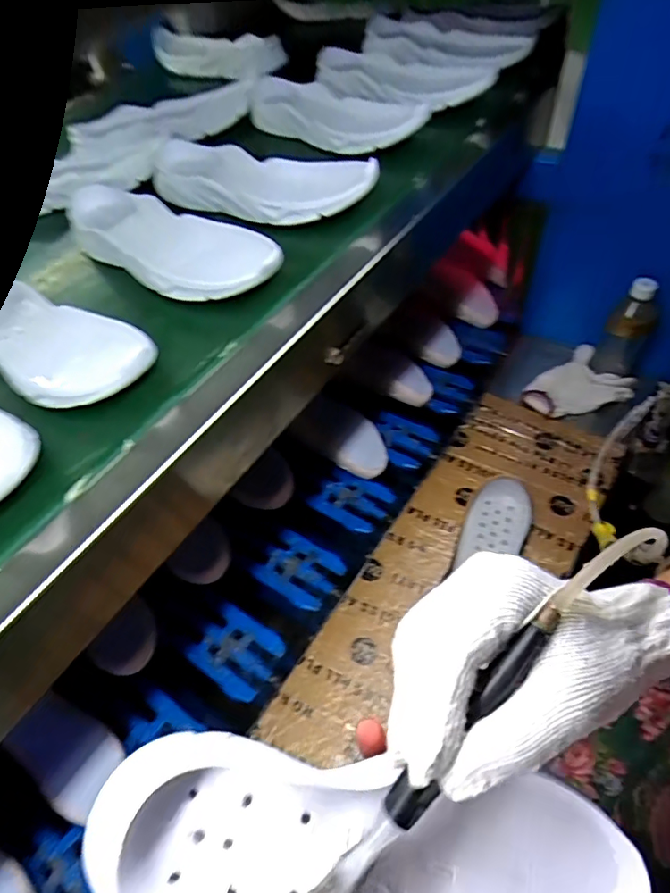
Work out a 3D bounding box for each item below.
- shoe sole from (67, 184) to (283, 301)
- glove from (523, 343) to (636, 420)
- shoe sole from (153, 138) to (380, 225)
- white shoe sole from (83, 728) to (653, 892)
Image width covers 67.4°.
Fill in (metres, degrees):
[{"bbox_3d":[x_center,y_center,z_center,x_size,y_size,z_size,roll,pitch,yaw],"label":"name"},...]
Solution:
[{"bbox_3d":[-0.159,-0.192,0.483,0.252,0.046,0.082,27,59,20],"label":"shoe sole"},{"bbox_3d":[0.370,-0.086,0.773,0.137,0.054,0.100,-25,57,-15],"label":"glove"},{"bbox_3d":[-0.081,-0.275,0.521,0.253,0.059,0.063,25,59,19],"label":"shoe sole"},{"bbox_3d":[0.008,0.179,0.220,0.221,0.038,0.075,13,54,-6],"label":"white shoe sole"}]

